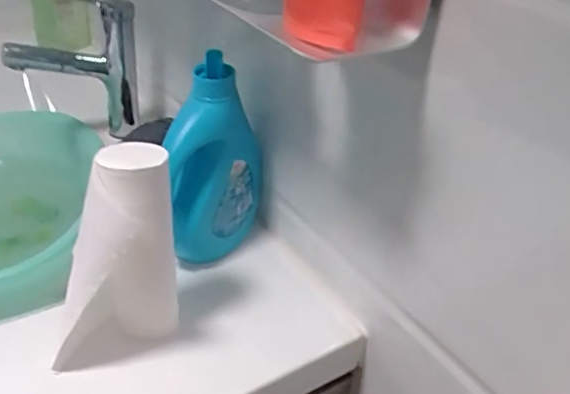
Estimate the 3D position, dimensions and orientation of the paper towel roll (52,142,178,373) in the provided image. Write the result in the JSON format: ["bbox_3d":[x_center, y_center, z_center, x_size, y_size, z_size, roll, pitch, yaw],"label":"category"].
[{"bbox_3d":[-0.155,0.060,0.501,0.109,0.190,0.067,-6,37,-15],"label":"paper towel roll"}]

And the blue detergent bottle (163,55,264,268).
[{"bbox_3d":[-0.076,-0.033,0.624,0.098,0.217,0.099,3,35,-3],"label":"blue detergent bottle"}]

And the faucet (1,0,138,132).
[{"bbox_3d":[-0.290,-0.175,0.778,0.163,0.199,0.055,-11,39,-21],"label":"faucet"}]

